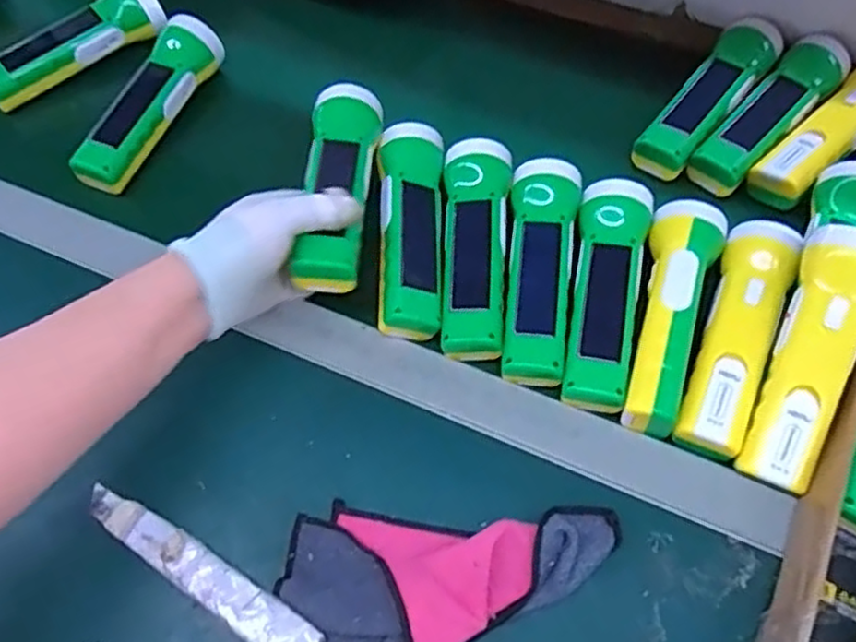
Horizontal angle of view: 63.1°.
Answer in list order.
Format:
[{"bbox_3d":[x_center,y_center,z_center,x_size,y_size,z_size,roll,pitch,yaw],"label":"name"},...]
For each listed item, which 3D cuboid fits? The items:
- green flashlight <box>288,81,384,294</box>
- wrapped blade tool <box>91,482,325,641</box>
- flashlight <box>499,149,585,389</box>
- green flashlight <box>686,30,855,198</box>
[{"bbox_3d":[-0.064,-0.099,0.494,0.047,0.035,0.168,2,60,3],"label":"green flashlight"},{"bbox_3d":[-0.137,0.148,0.413,0.174,0.018,0.026,29,67,16],"label":"wrapped blade tool"},{"bbox_3d":[0.080,-0.040,0.504,0.050,0.039,0.171,9,63,6],"label":"flashlight"},{"bbox_3d":[0.285,-0.173,0.577,0.048,0.043,0.175,38,70,19],"label":"green flashlight"}]

